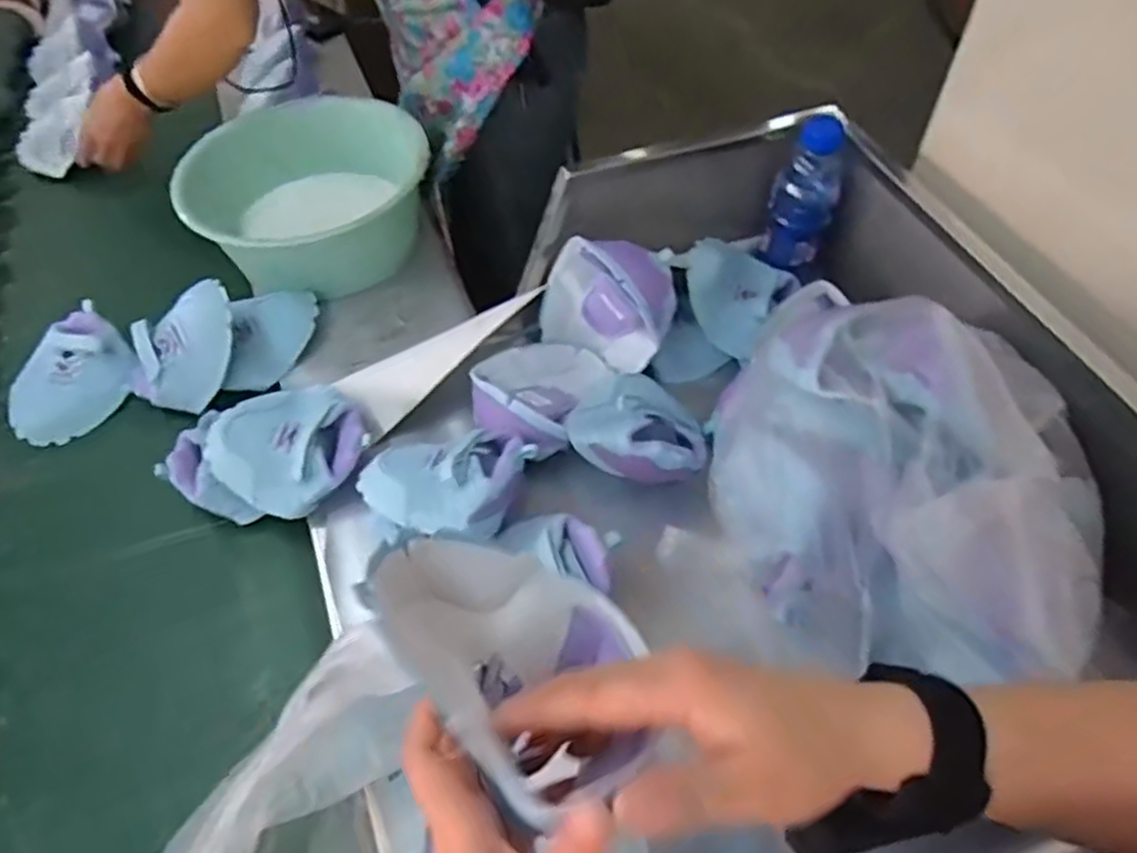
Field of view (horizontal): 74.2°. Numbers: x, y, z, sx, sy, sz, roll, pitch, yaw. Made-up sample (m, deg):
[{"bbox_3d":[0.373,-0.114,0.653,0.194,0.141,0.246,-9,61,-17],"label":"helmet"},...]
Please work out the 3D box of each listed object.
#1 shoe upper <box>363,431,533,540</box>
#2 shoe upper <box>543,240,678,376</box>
[{"bbox_3d":[-0.109,0.059,0.702,0.157,0.077,0.119,-17,54,-11],"label":"shoe upper"},{"bbox_3d":[0.041,-0.132,0.811,0.143,0.098,0.089,12,54,11],"label":"shoe upper"}]

